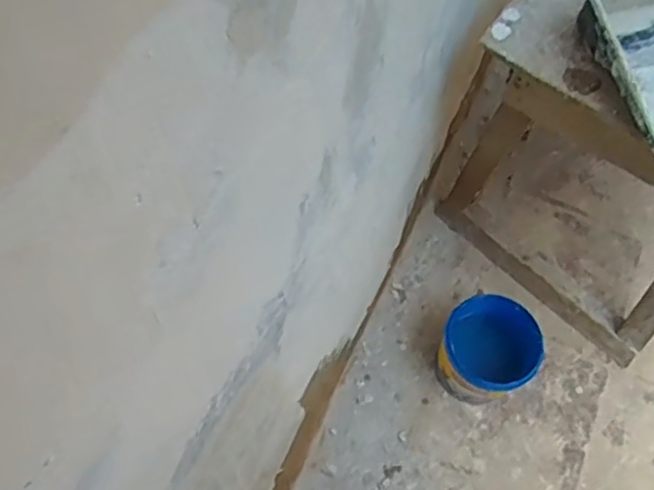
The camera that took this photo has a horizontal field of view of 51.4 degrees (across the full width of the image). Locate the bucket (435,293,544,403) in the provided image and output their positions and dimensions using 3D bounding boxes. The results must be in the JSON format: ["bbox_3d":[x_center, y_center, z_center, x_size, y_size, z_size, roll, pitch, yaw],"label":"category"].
[{"bbox_3d":[0.287,0.199,1.216,0.156,0.170,0.157,-2,62,3],"label":"bucket"}]

